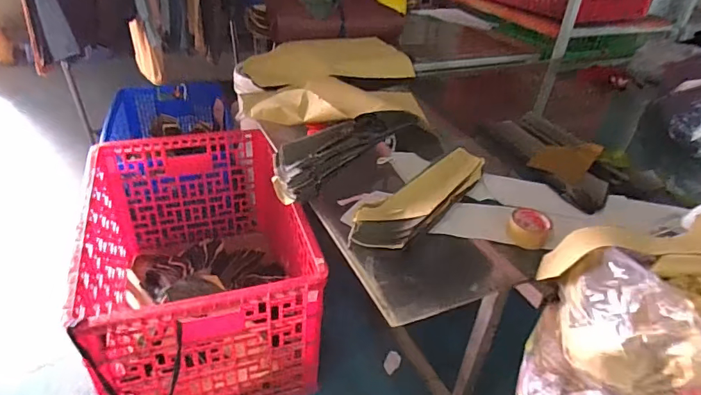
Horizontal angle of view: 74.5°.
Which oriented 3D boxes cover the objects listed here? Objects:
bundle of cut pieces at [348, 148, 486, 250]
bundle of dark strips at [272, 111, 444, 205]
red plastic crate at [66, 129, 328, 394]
[{"bbox_3d":[0.172,-0.002,1.061,0.122,0.053,0.451,28,40,30],"label":"bundle of cut pieces"},{"bbox_3d":[0.035,-0.134,1.214,0.531,0.122,0.117,-23,43,-35],"label":"bundle of dark strips"},{"bbox_3d":[-0.468,0.220,1.448,0.576,0.517,0.747,-9,37,-20],"label":"red plastic crate"}]

